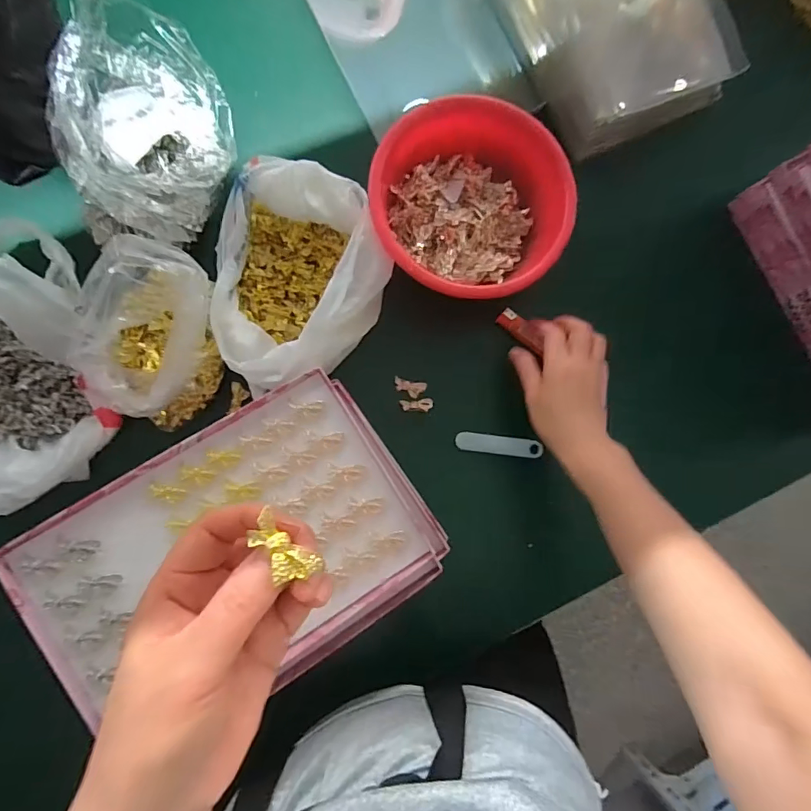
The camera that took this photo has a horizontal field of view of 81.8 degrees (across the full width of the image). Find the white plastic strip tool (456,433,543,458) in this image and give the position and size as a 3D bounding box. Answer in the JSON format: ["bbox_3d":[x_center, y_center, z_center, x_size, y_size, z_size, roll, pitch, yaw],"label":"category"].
[{"bbox_3d":[0.096,0.041,0.475,0.086,0.004,0.018,6,86,-1],"label":"white plastic strip tool"}]

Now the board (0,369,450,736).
[{"bbox_3d":[-0.134,0.125,0.388,0.295,0.031,0.203,-32,84,-12],"label":"board"}]

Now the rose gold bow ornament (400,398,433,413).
[{"bbox_3d":[0.011,0.000,0.472,0.032,0.005,0.013,-4,86,-6],"label":"rose gold bow ornament"}]

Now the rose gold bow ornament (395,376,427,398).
[{"bbox_3d":[0.004,-0.018,0.474,0.032,0.005,0.016,14,84,-5],"label":"rose gold bow ornament"}]

